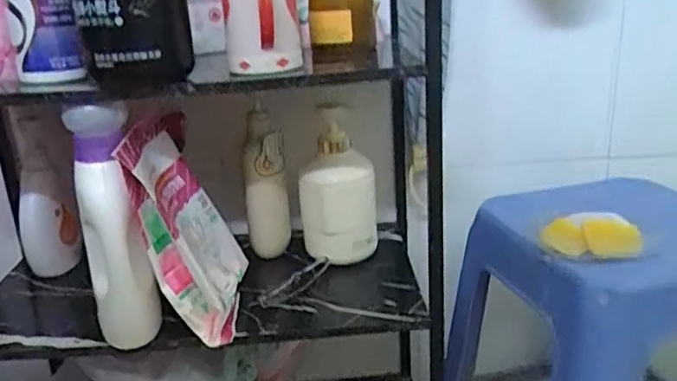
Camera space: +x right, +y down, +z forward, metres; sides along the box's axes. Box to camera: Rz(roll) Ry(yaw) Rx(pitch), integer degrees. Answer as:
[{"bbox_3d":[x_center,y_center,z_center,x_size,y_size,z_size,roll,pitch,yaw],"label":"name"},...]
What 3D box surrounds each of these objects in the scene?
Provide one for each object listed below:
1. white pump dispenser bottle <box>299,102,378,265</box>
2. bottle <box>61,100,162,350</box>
[{"bbox_3d":[0.001,-0.005,0.838,0.106,0.202,0.075,-4,19,-3],"label":"white pump dispenser bottle"},{"bbox_3d":[-0.227,0.045,0.637,0.064,0.257,0.044,-11,21,-22],"label":"bottle"}]

